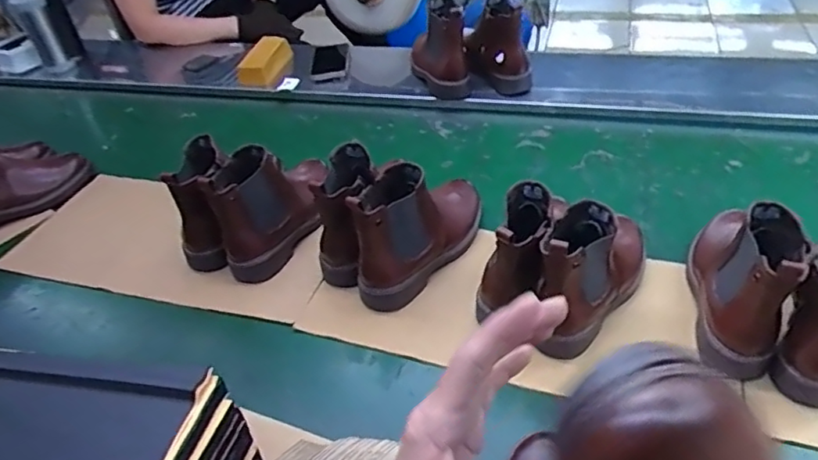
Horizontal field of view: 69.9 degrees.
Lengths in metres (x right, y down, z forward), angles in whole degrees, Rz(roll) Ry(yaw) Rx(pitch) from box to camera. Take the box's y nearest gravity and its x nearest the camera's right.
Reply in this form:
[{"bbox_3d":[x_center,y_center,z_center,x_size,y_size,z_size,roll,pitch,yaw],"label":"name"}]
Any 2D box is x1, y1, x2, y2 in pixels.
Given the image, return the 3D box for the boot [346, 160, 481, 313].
[{"bbox_3d":[0.020,-0.017,0.793,0.085,0.163,0.243,26,50,31],"label":"boot"}]

